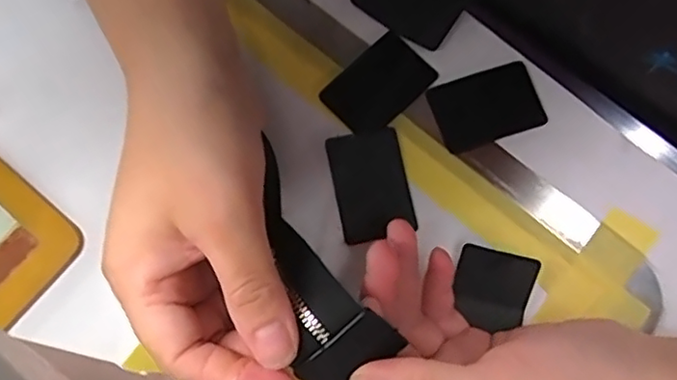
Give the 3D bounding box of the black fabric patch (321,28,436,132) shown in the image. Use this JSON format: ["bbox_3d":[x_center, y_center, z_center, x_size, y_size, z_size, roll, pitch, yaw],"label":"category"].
[{"bbox_3d":[0.020,-0.053,0.301,0.051,0.004,0.035,-43,81,-9],"label":"black fabric patch"}]

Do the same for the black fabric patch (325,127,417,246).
[{"bbox_3d":[0.015,-0.003,0.292,0.035,0.004,0.052,-11,78,-3],"label":"black fabric patch"}]

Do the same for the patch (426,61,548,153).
[{"bbox_3d":[0.073,-0.042,0.299,0.051,0.004,0.035,-18,78,-5],"label":"patch"}]

